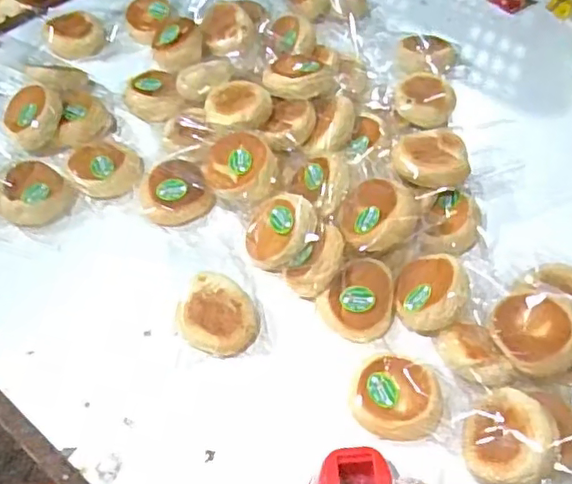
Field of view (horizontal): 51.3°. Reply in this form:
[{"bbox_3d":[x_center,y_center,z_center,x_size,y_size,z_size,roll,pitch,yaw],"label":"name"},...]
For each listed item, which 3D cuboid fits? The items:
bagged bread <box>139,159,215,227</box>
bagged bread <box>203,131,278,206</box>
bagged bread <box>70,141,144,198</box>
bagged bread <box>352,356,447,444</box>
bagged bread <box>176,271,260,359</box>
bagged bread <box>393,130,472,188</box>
[{"bbox_3d":[-0.143,-0.066,0.788,0.096,0.037,0.080,-16,55,-13],"label":"bagged bread"},{"bbox_3d":[-0.058,-0.092,0.769,0.094,0.036,0.094,-3,67,6],"label":"bagged bread"},{"bbox_3d":[-0.248,-0.102,0.826,0.098,0.035,0.098,-20,56,-16],"label":"bagged bread"},{"bbox_3d":[0.115,0.164,0.624,0.093,0.038,0.080,18,55,12],"label":"bagged bread"},{"bbox_3d":[-0.079,0.084,0.682,0.086,0.047,0.087,0,53,-1],"label":"bagged bread"},{"bbox_3d":[0.190,-0.107,0.787,0.098,0.051,0.088,8,53,5],"label":"bagged bread"}]

